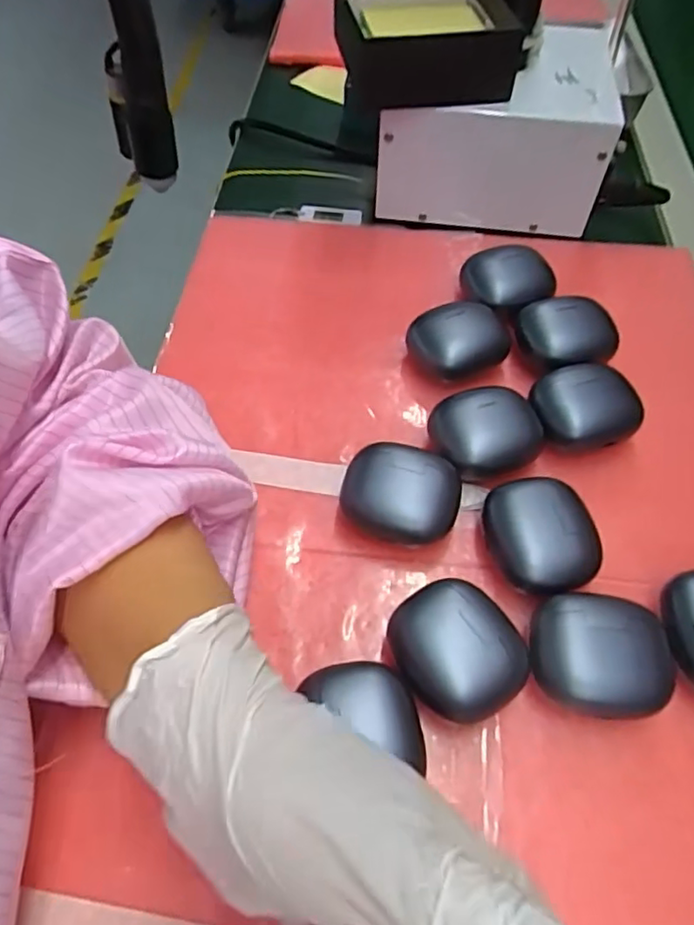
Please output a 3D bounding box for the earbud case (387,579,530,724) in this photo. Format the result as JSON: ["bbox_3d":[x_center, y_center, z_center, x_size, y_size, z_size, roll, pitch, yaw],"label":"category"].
[{"bbox_3d":[0.045,0.081,0.261,0.048,0.030,0.055,-28,61,-17],"label":"earbud case"}]

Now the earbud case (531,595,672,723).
[{"bbox_3d":[0.107,0.083,0.260,0.055,0.030,0.046,4,56,2],"label":"earbud case"}]

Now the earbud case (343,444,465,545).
[{"bbox_3d":[0.026,0.017,0.304,0.056,0.030,0.045,12,57,8],"label":"earbud case"}]

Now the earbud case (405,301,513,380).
[{"bbox_3d":[0.067,-0.068,0.361,0.056,0.034,0.040,-7,57,-5],"label":"earbud case"}]

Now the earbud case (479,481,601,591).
[{"bbox_3d":[0.091,0.036,0.291,0.042,0.031,0.054,-18,58,-12],"label":"earbud case"}]

